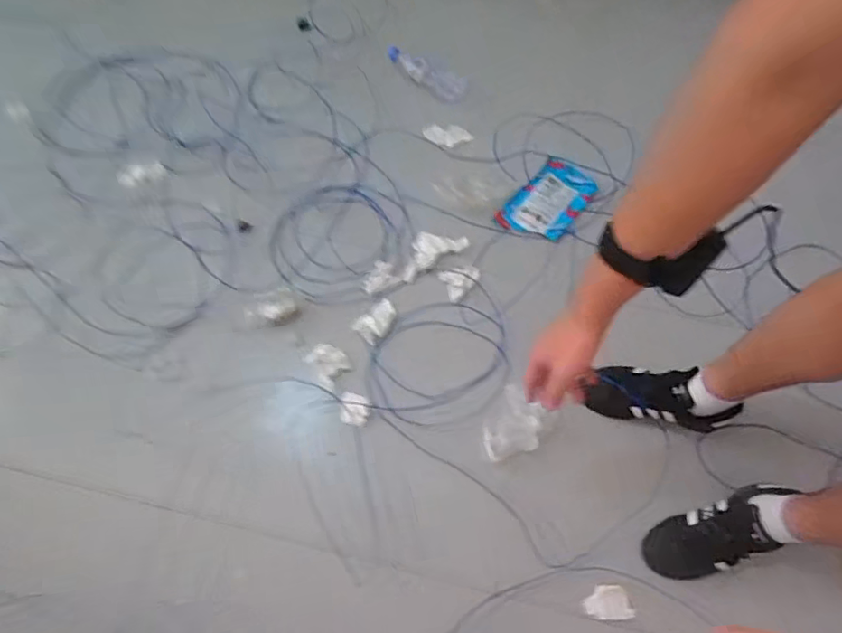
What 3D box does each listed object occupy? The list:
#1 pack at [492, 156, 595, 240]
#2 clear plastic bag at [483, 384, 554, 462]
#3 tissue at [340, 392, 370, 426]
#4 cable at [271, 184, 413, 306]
[{"bbox_3d":[0.290,-0.260,1.164,0.138,0.024,0.232,38,71,16],"label":"pack"},{"bbox_3d":[0.179,0.203,0.970,0.106,0.047,0.159,34,71,12],"label":"clear plastic bag"},{"bbox_3d":[-0.125,0.171,0.966,0.057,0.033,0.056,16,69,4],"label":"tissue"},{"bbox_3d":[-0.176,-0.167,1.121,0.269,0.008,0.287,0,66,0],"label":"cable"}]

